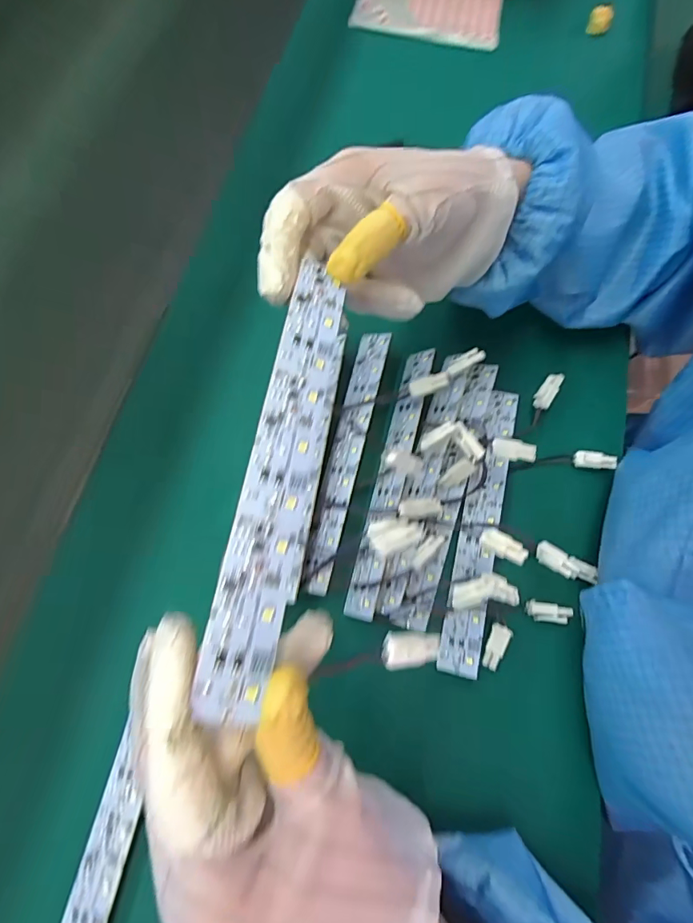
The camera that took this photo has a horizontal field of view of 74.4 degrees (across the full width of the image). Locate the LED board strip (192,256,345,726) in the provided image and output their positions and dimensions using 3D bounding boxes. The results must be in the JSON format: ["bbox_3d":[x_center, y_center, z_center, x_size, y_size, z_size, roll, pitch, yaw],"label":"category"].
[{"bbox_3d":[-0.024,-0.004,0.177,0.024,0.004,0.181,16,64,-15],"label":"LED board strip"}]

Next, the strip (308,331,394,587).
[{"bbox_3d":[0.001,-0.007,0.315,0.024,0.004,0.190,3,68,30],"label":"strip"}]

